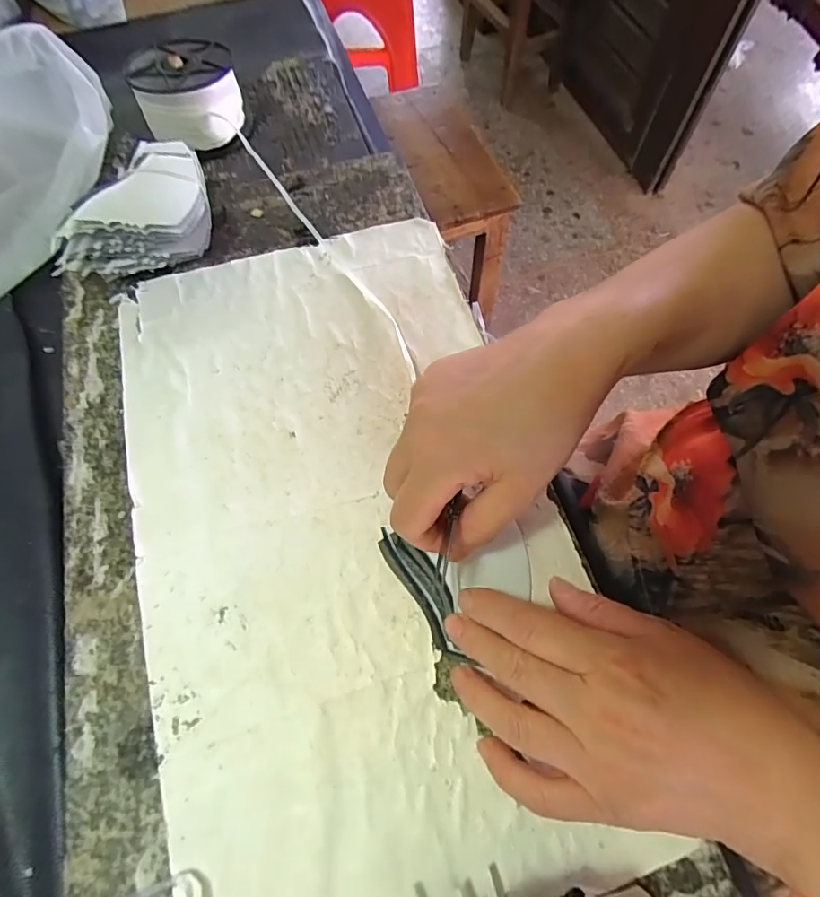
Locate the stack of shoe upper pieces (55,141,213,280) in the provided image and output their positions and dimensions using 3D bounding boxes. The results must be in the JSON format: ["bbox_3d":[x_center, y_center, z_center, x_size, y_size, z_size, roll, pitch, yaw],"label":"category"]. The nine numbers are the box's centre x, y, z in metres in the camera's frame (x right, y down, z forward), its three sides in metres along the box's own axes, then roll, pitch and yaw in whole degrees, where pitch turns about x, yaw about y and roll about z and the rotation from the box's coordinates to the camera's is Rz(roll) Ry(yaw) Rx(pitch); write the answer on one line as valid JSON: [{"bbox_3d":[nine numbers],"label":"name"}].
[{"bbox_3d":[-0.210,-0.182,0.386,0.106,0.061,0.083,-8,64,-3],"label":"stack of shoe upper pieces"}]

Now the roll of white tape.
[{"bbox_3d":[-0.199,-0.320,0.457,0.086,0.060,0.083,0,64,1],"label":"roll of white tape"}]

